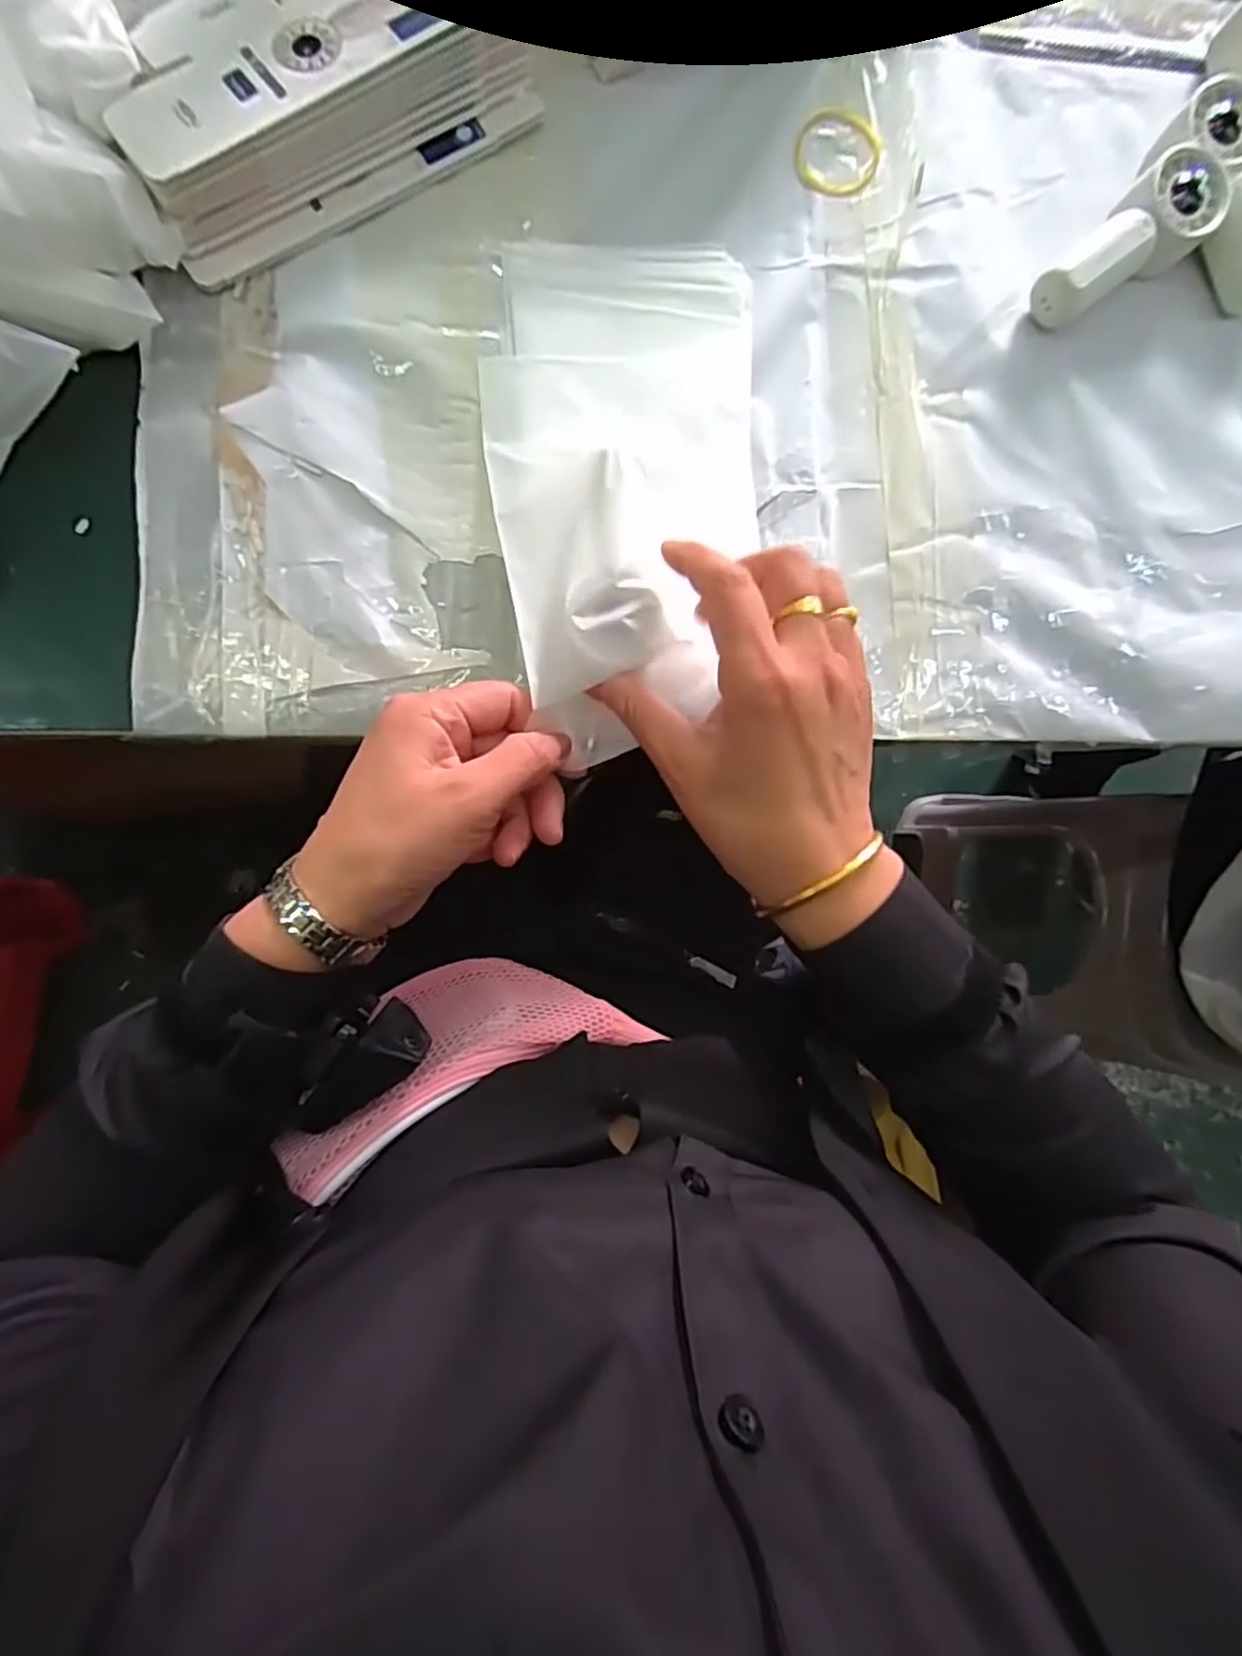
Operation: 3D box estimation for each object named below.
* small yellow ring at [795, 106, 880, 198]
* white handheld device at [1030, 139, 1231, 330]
[{"bbox_3d":[0.117,-0.365,0.392,0.046,0.004,0.051,8,86,-6],"label":"small yellow ring"},{"bbox_3d":[0.272,-0.313,0.388,0.114,0.031,0.046,-42,93,-7],"label":"white handheld device"}]

